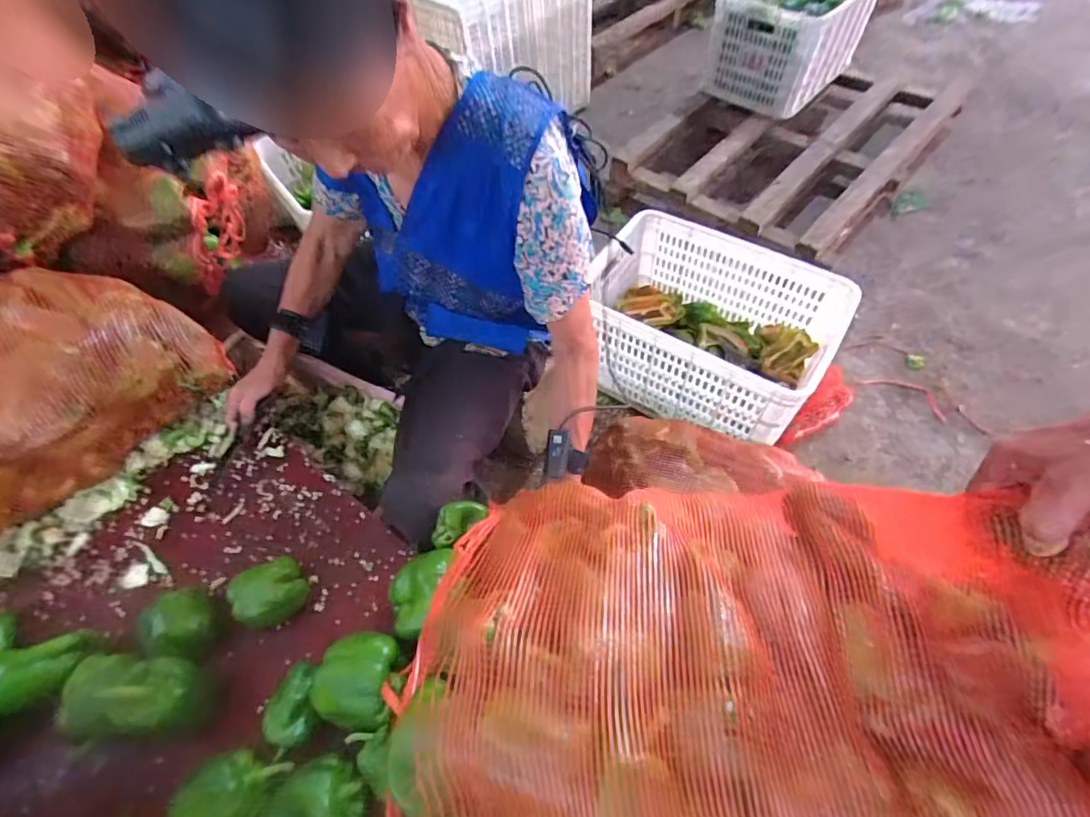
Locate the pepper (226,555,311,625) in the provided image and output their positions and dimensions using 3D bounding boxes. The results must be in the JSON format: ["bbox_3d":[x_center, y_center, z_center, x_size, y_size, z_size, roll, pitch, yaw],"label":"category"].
[{"bbox_3d":[-0.368,0.247,0.686,0.092,0.059,0.075,-22,59,-11],"label":"pepper"}]

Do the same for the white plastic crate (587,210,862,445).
[{"bbox_3d":[0.355,-0.183,1.175,0.514,0.261,0.347,30,64,20],"label":"white plastic crate"}]

